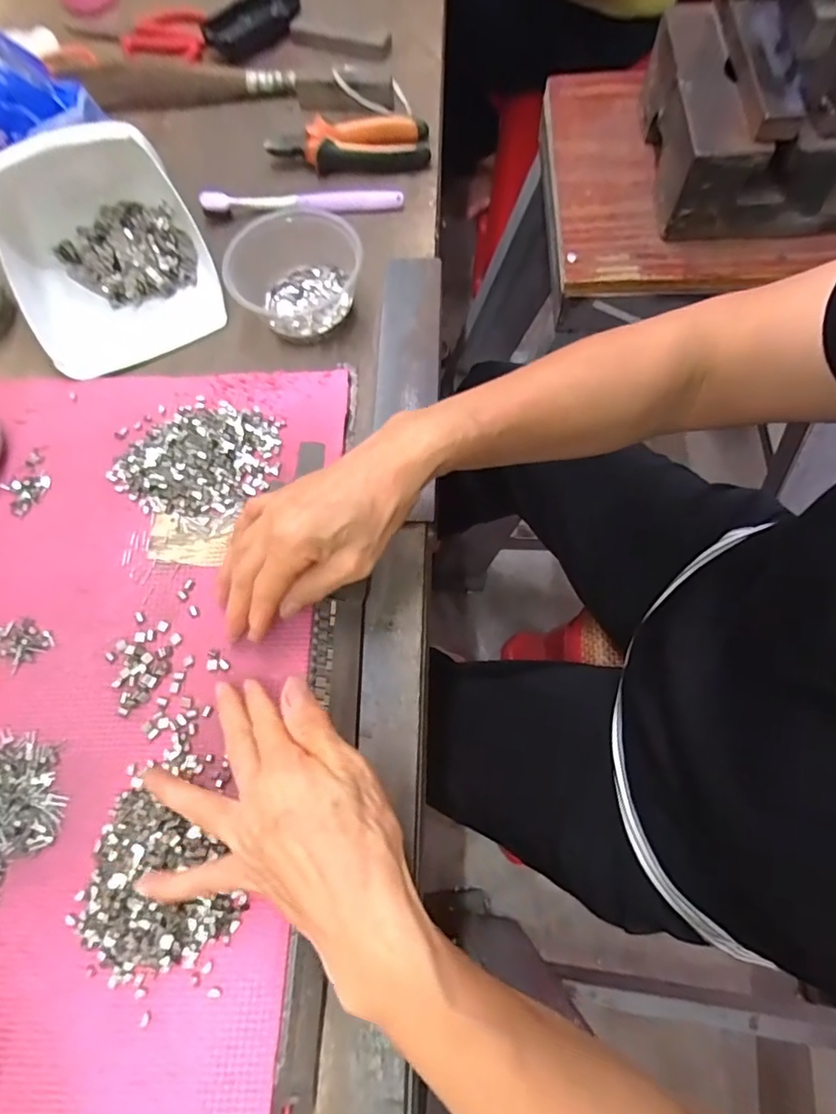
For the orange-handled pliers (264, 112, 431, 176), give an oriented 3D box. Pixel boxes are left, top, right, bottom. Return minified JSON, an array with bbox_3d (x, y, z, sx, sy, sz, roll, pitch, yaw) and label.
[{"bbox_3d":[-0.066,-0.395,0.513,0.147,0.023,0.062,-5,70,1],"label":"orange-handled pliers"}]

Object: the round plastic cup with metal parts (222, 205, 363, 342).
[{"bbox_3d":[-0.098,-0.231,0.441,0.106,0.051,0.095,-15,70,-3],"label":"round plastic cup with metal parts"}]

